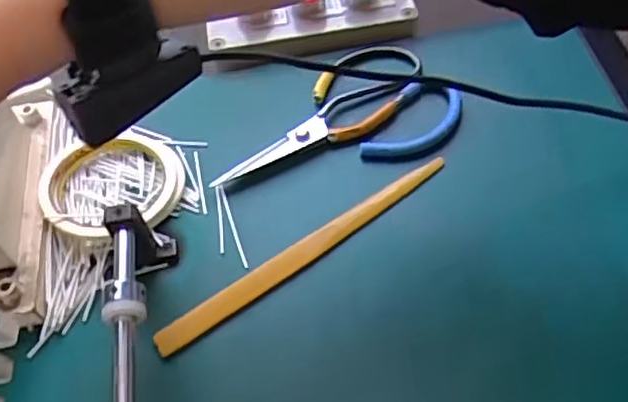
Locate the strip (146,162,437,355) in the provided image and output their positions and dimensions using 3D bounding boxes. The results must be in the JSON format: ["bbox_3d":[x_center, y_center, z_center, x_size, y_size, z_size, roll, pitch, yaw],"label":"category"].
[{"bbox_3d":[-0.003,0.030,0.421,0.223,0.006,0.017,-31,59,-16],"label":"strip"}]

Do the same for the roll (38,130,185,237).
[{"bbox_3d":[-0.141,-0.014,0.450,0.096,0.020,0.085,-25,57,-12],"label":"roll"}]

